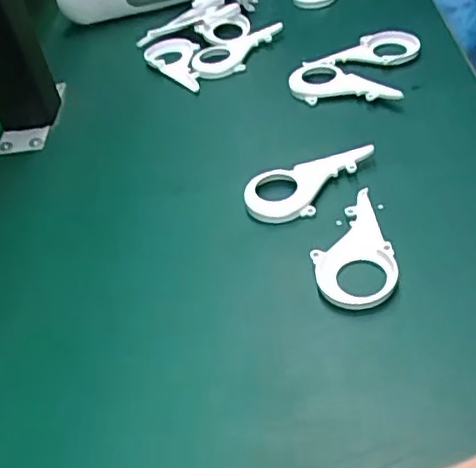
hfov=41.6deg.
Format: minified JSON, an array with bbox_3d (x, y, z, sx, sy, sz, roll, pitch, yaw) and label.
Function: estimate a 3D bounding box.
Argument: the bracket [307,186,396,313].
[{"bbox_3d":[0.065,0.007,0.372,0.046,0.011,0.087,-10,42,1],"label":"bracket"}]

